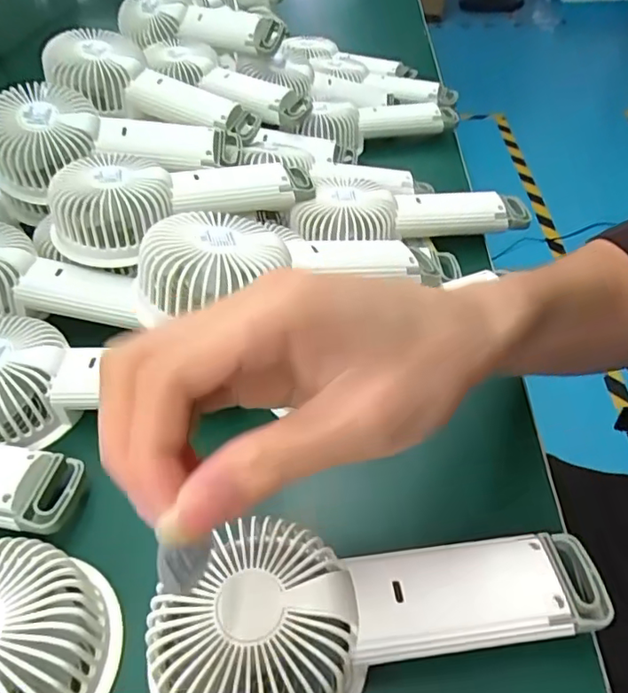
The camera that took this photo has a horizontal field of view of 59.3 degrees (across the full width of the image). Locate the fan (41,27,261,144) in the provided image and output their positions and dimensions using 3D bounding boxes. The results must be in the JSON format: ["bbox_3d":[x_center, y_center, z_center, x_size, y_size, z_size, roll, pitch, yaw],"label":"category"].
[{"bbox_3d":[-0.135,-0.221,0.473,0.184,0.048,0.078,19,46,-3],"label":"fan"}]

